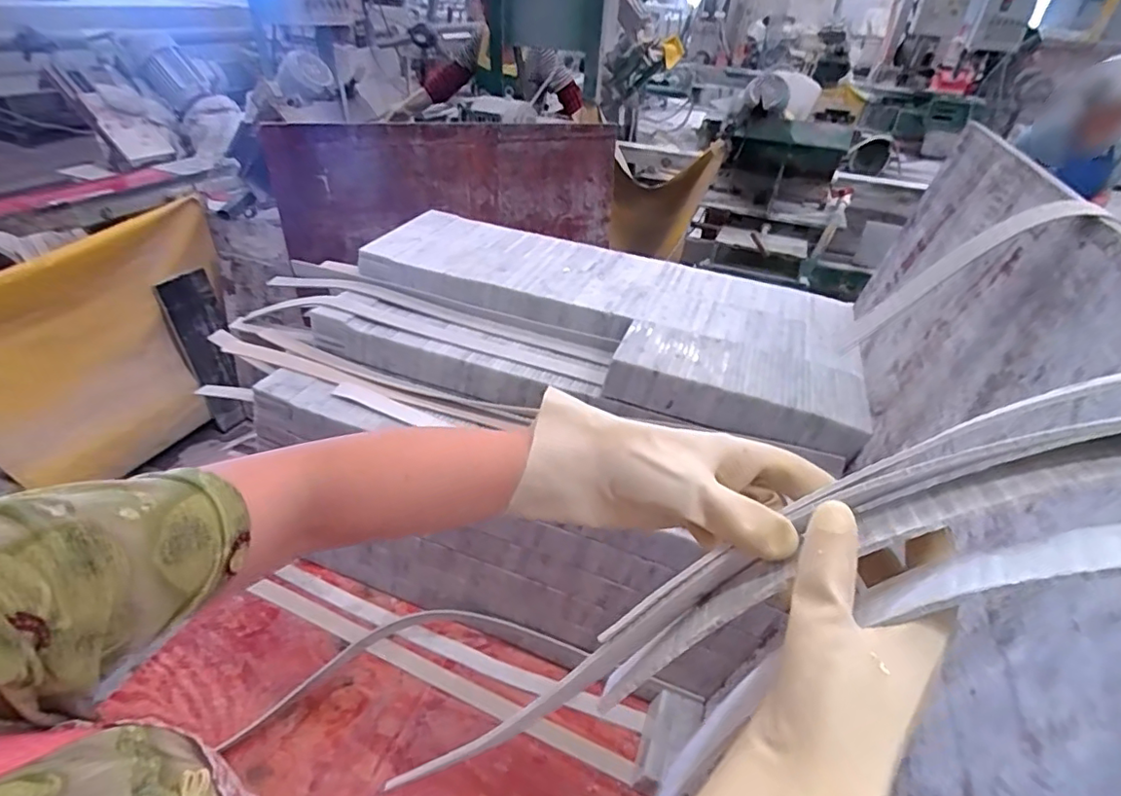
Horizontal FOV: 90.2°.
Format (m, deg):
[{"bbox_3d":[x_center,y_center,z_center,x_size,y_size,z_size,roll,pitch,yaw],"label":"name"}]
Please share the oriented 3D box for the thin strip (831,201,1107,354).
[{"bbox_3d":[0.398,-0.124,0.576,0.030,0.243,0.035,41,30,-21],"label":"thin strip"}]

